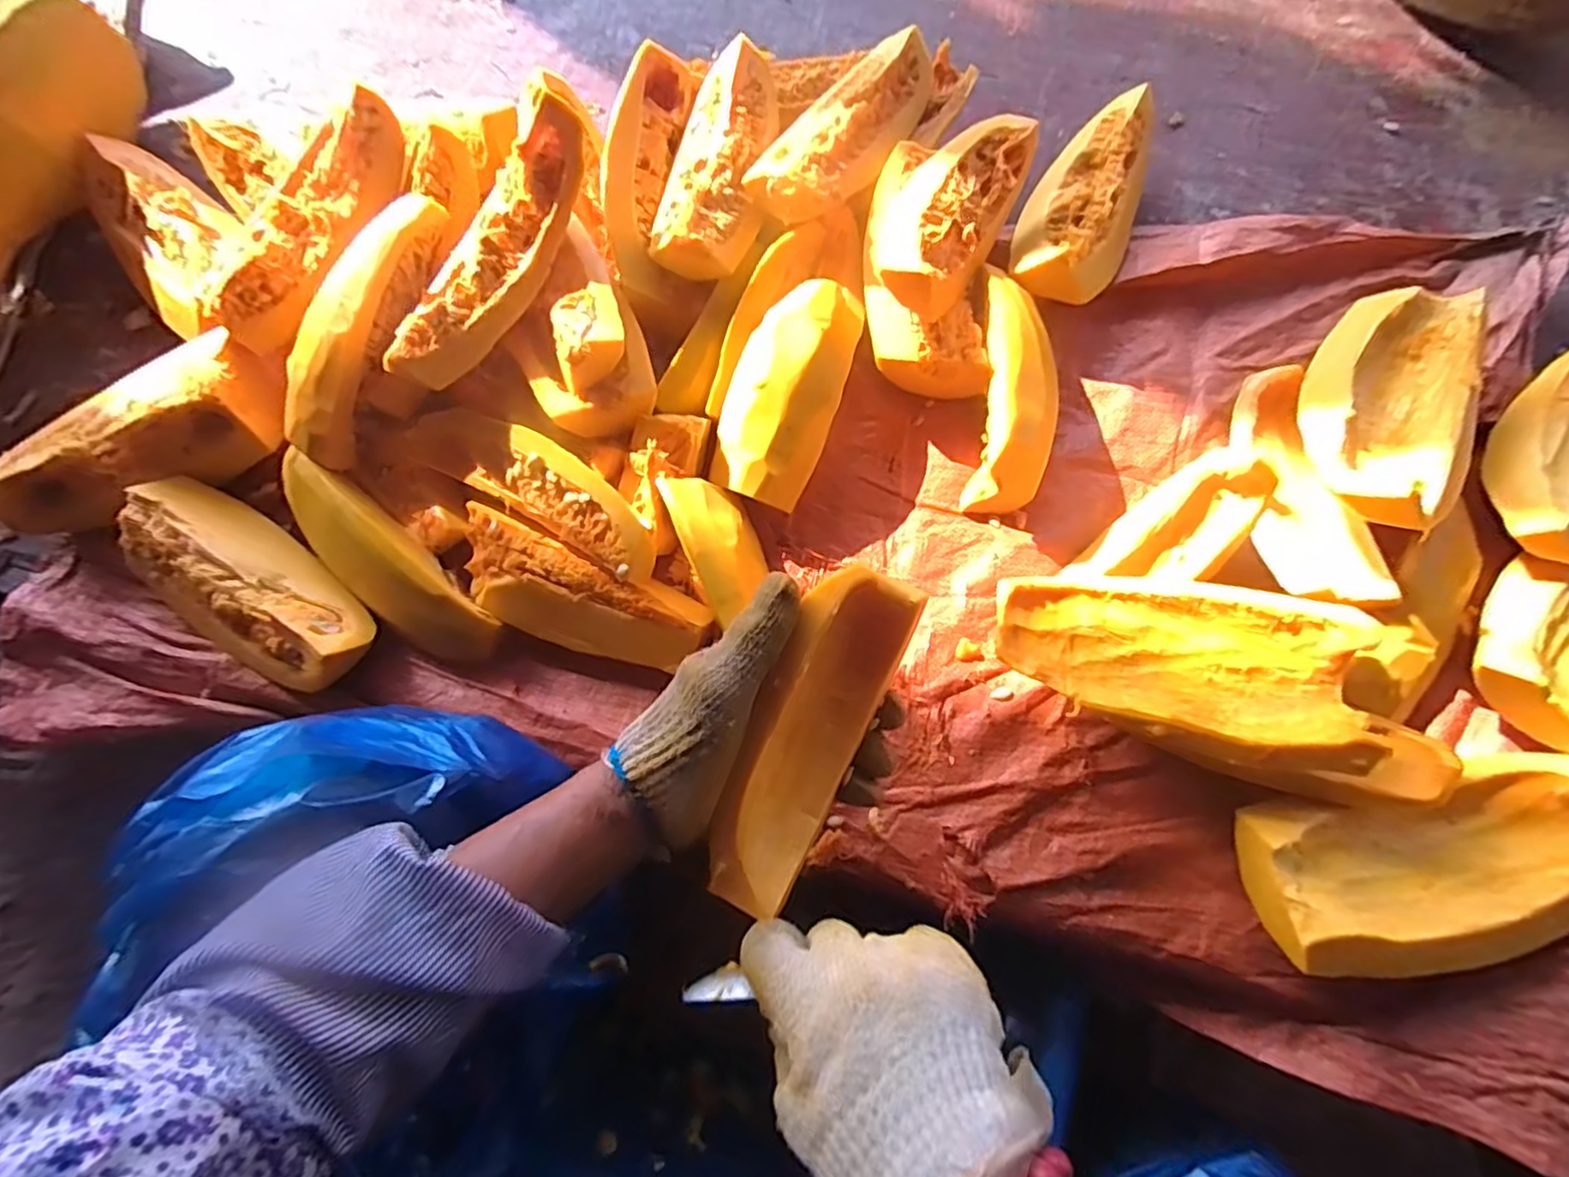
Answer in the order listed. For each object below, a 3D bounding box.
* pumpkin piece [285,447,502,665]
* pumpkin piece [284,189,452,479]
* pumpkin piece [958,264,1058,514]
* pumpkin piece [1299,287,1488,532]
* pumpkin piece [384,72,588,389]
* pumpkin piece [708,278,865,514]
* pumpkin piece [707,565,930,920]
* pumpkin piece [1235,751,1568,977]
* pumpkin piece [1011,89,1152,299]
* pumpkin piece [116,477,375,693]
[{"bbox_3d":[-0.274,-0.019,0.449,0.183,0.050,0.049,39,77,13],"label":"pumpkin piece"},{"bbox_3d":[-0.286,-0.176,0.445,0.048,0.047,0.189,31,96,12],"label":"pumpkin piece"},{"bbox_3d":[0.151,-0.132,0.433,0.047,0.057,0.159,3,91,3],"label":"pumpkin piece"},{"bbox_3d":[0.378,-0.115,0.406,0.096,0.049,0.198,30,73,12],"label":"pumpkin piece"},{"bbox_3d":[-0.184,-0.215,0.423,0.051,0.044,0.196,30,91,12],"label":"pumpkin piece"},{"bbox_3d":[0.002,-0.136,0.447,0.071,0.038,0.156,20,87,9],"label":"pumpkin piece"},{"bbox_3d":[0.013,0.076,0.342,0.052,0.041,0.177,24,89,10],"label":"pumpkin piece"},{"bbox_3d":[0.352,0.150,0.361,0.197,0.063,0.088,-11,72,-2],"label":"pumpkin piece"},{"bbox_3d":[0.226,-0.286,0.501,0.081,0.055,0.209,24,74,10],"label":"pumpkin piece"},{"bbox_3d":[-0.364,0.000,0.446,0.188,0.043,0.080,34,76,12],"label":"pumpkin piece"}]

